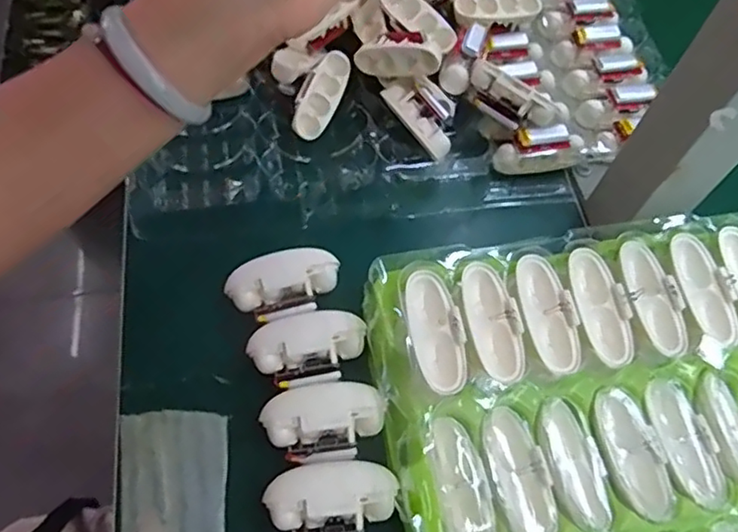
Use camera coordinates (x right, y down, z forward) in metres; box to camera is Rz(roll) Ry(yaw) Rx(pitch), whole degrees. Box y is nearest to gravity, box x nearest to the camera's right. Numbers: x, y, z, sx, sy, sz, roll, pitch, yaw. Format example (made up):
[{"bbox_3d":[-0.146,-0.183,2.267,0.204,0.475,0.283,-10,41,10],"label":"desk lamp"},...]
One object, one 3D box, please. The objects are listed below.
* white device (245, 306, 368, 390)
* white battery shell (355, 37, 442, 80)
[{"bbox_3d":[-0.033,0.045,0.334,0.063,0.019,0.041,-17,64,-11],"label":"white device"},{"bbox_3d":[0.020,-0.138,0.399,0.058,0.025,0.016,7,60,26],"label":"white battery shell"}]

